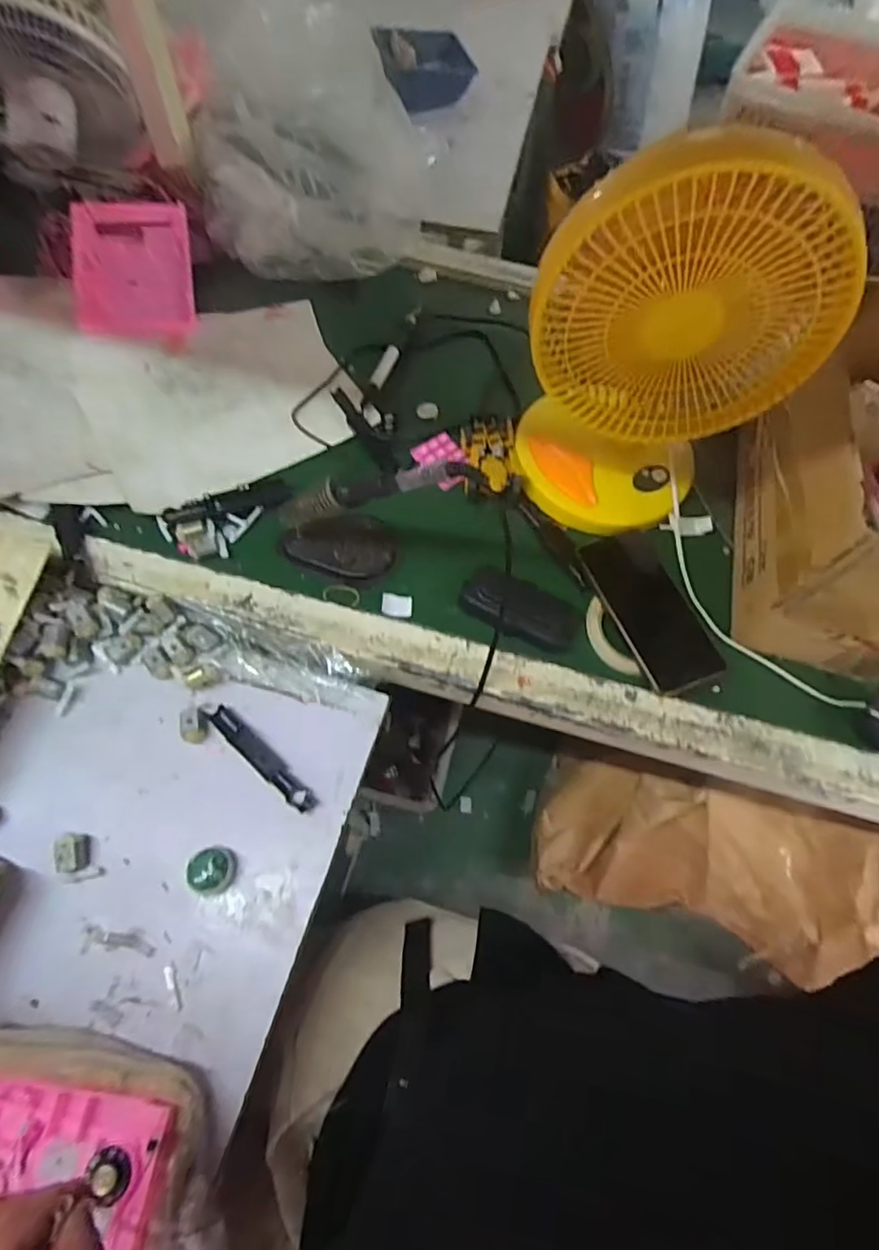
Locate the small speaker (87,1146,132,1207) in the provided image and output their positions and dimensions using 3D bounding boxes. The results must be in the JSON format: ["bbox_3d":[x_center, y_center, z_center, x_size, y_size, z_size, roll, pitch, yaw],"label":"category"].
[{"bbox_3d":[-0.199,0.331,0.349,0.023,0.011,0.027,-39,73,-14],"label":"small speaker"}]

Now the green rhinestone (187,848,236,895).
[{"bbox_3d":[-0.176,0.190,0.450,0.030,0.020,0.033,-4,65,-6],"label":"green rhinestone"}]

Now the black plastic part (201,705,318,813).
[{"bbox_3d":[-0.153,0.114,0.498,0.122,0.012,0.019,39,68,13],"label":"black plastic part"}]

